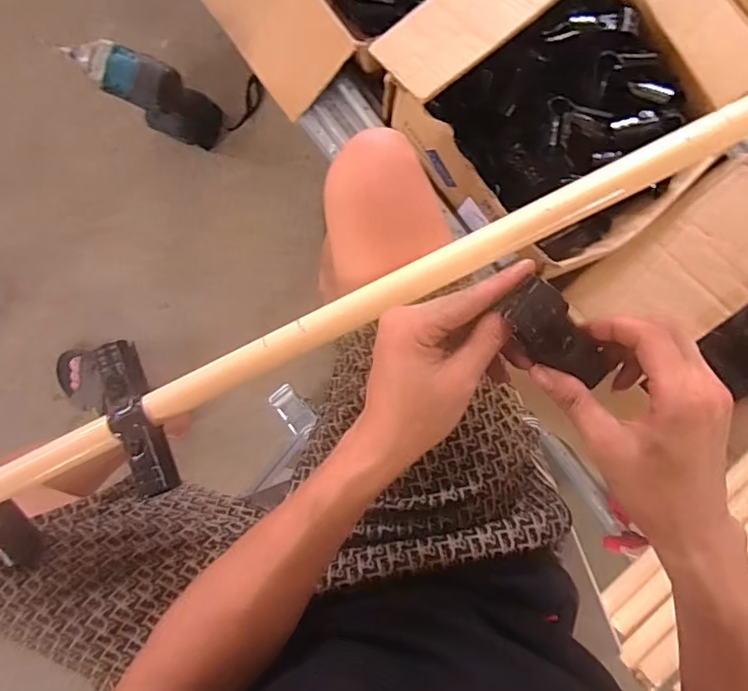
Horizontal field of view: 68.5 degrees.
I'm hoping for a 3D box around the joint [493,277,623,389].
[{"bbox_3d":[0.118,-0.003,0.344,0.087,0.017,0.039,34,98,-22],"label":"joint"}]

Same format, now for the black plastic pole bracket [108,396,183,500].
[{"bbox_3d":[-0.188,0.085,0.448,0.028,0.042,0.078,-21,94,6],"label":"black plastic pole bracket"}]

